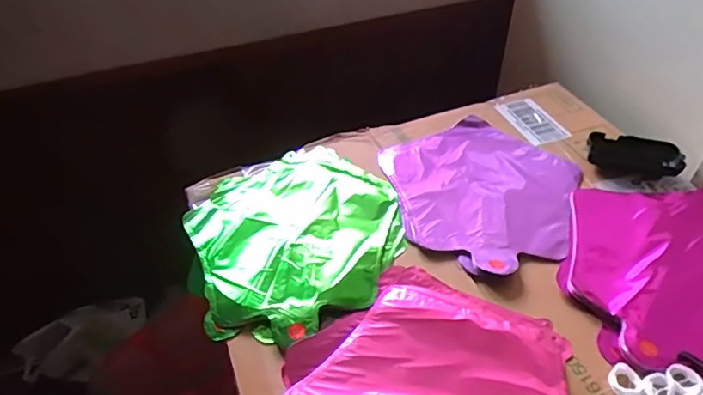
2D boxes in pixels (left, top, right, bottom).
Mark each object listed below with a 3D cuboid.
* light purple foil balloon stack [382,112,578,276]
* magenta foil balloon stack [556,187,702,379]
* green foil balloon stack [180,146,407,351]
[{"bbox_3d":[0.162,-0.014,0.599,0.225,0.014,0.235,-16,47,-13],"label":"light purple foil balloon stack"},{"bbox_3d":[0.333,0.074,0.512,0.231,0.011,0.229,-1,45,-3],"label":"magenta foil balloon stack"},{"bbox_3d":[-0.065,0.040,0.564,0.233,0.026,0.249,-23,48,-19],"label":"green foil balloon stack"}]

